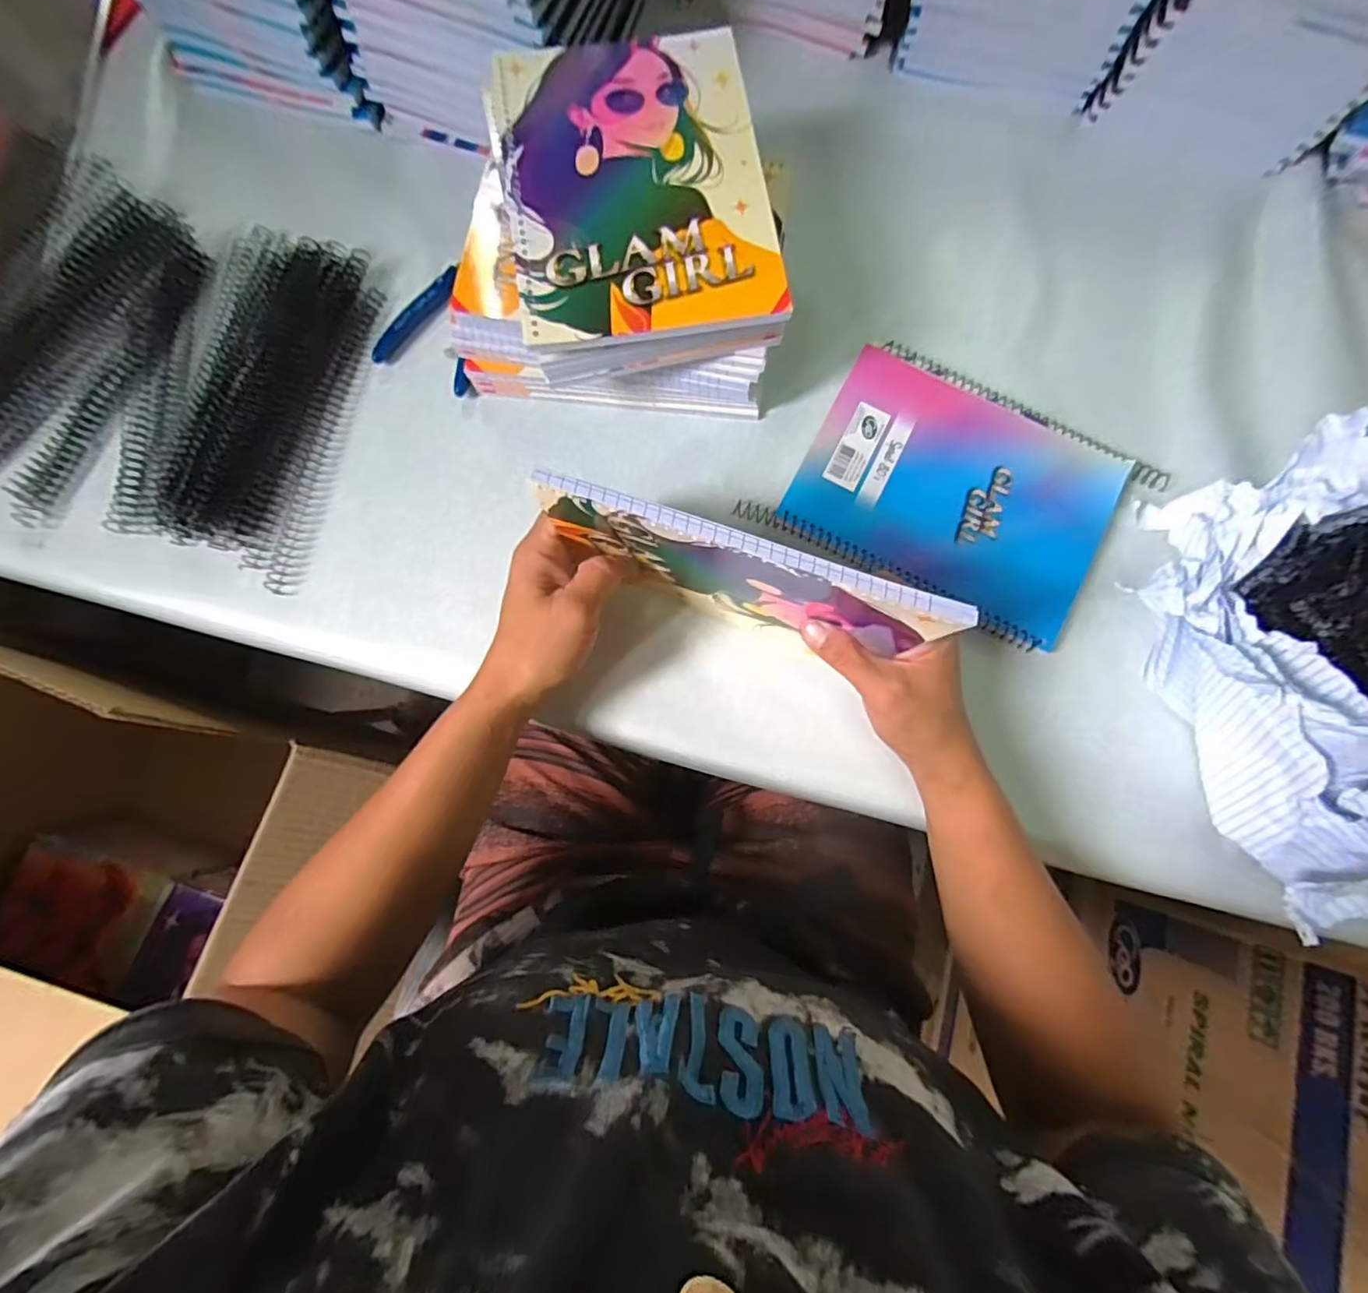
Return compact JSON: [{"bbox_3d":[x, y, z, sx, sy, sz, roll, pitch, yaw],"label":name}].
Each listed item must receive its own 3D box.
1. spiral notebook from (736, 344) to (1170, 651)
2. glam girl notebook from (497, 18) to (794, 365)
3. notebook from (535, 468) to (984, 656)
[{"bbox_3d":[0.181,-0.106,0.401,0.210,0.016,0.159,27,81,5],"label":"spiral notebook"},{"bbox_3d":[-0.027,-0.266,0.341,0.143,0.011,0.192,-8,80,-1],"label":"glam girl notebook"},{"bbox_3d":[0.031,-0.035,0.309,0.191,0.123,0.016,18,80,3],"label":"notebook"}]

